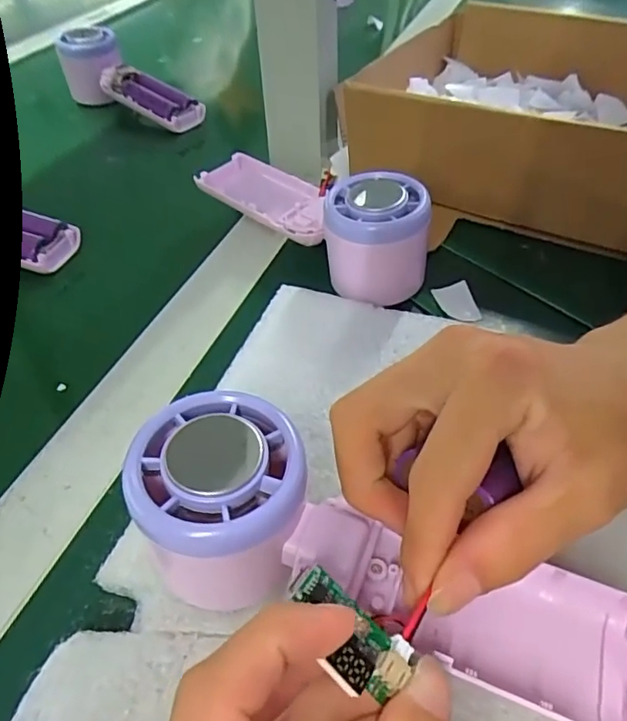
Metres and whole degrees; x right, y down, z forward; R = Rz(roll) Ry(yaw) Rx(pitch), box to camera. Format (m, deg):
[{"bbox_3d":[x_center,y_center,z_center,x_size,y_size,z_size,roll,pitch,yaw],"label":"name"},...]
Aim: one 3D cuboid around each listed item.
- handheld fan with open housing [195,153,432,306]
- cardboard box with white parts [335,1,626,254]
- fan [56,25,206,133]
[{"bbox_3d":[0.000,-0.093,0.330,0.054,0.048,0.171,-34,54,-27],"label":"handheld fan with open housing"},{"bbox_3d":[0.156,-0.182,0.400,0.220,0.069,0.206,20,50,19],"label":"cardboard box with white parts"},{"bbox_3d":[-0.171,-0.254,0.515,0.149,0.072,0.050,33,55,28],"label":"fan"}]

